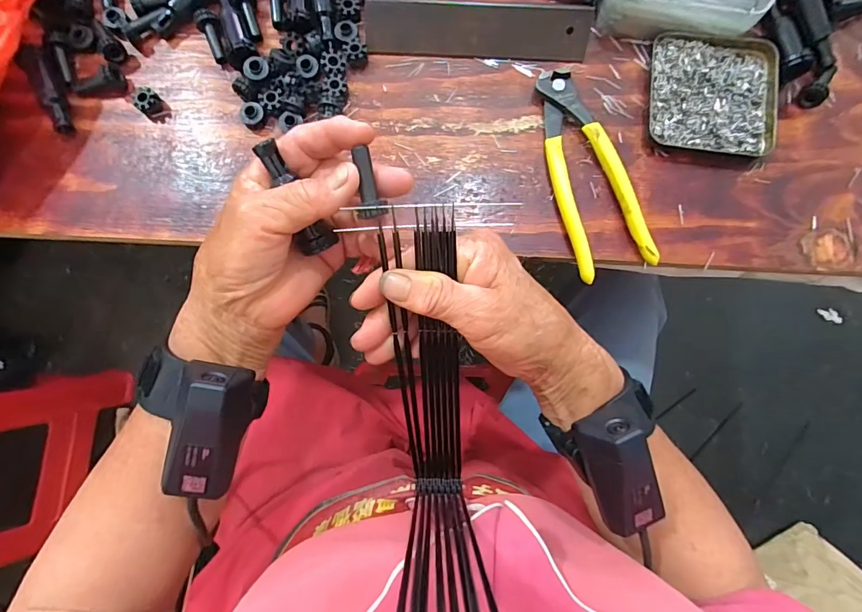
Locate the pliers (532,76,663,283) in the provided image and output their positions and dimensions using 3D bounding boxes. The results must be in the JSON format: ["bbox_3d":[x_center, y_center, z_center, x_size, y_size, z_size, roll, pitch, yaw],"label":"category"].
[{"bbox_3d":[0.116,-0.102,0.323,0.055,0.015,0.161,-18,85,-1],"label":"pliers"}]

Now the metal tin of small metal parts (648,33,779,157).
[{"bbox_3d":[0.221,-0.166,0.334,0.094,0.014,0.094,0,85,0],"label":"metal tin of small metal parts"}]

